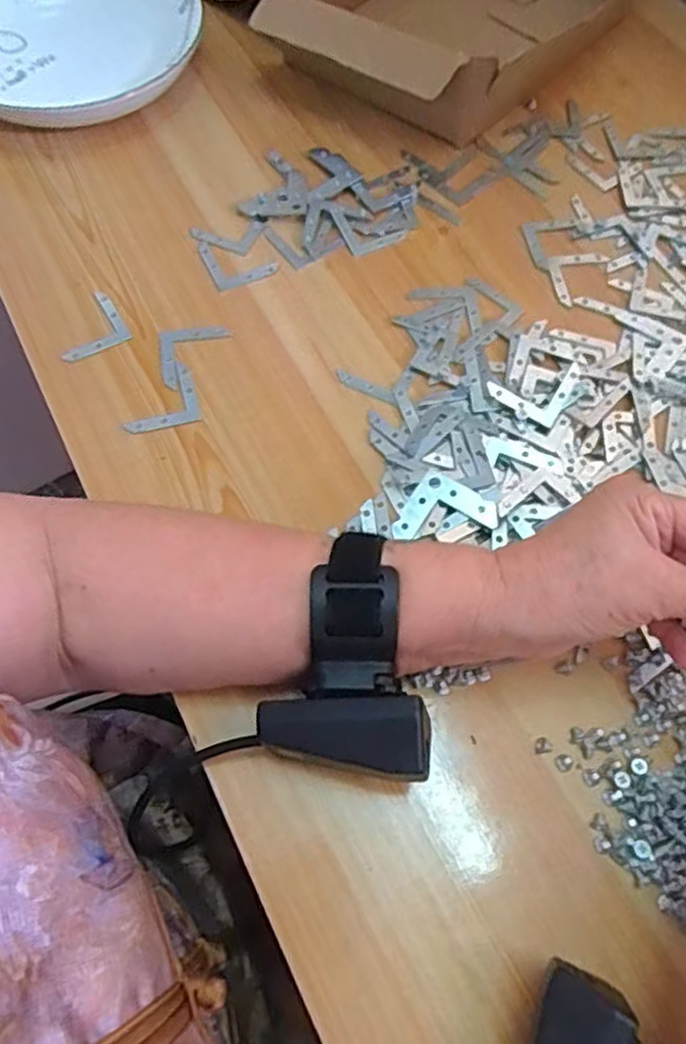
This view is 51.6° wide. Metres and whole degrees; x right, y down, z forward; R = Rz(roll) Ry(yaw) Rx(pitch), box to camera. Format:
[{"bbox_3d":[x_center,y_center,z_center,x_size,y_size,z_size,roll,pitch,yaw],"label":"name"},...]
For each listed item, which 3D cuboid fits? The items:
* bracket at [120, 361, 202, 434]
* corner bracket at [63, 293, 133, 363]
[{"bbox_3d":[-0.105,-0.070,0.401,0.042,0.004,0.040,-14,66,-10],"label":"bracket"},{"bbox_3d":[-0.152,-0.116,0.422,0.041,0.004,0.039,-30,69,-16],"label":"corner bracket"}]

